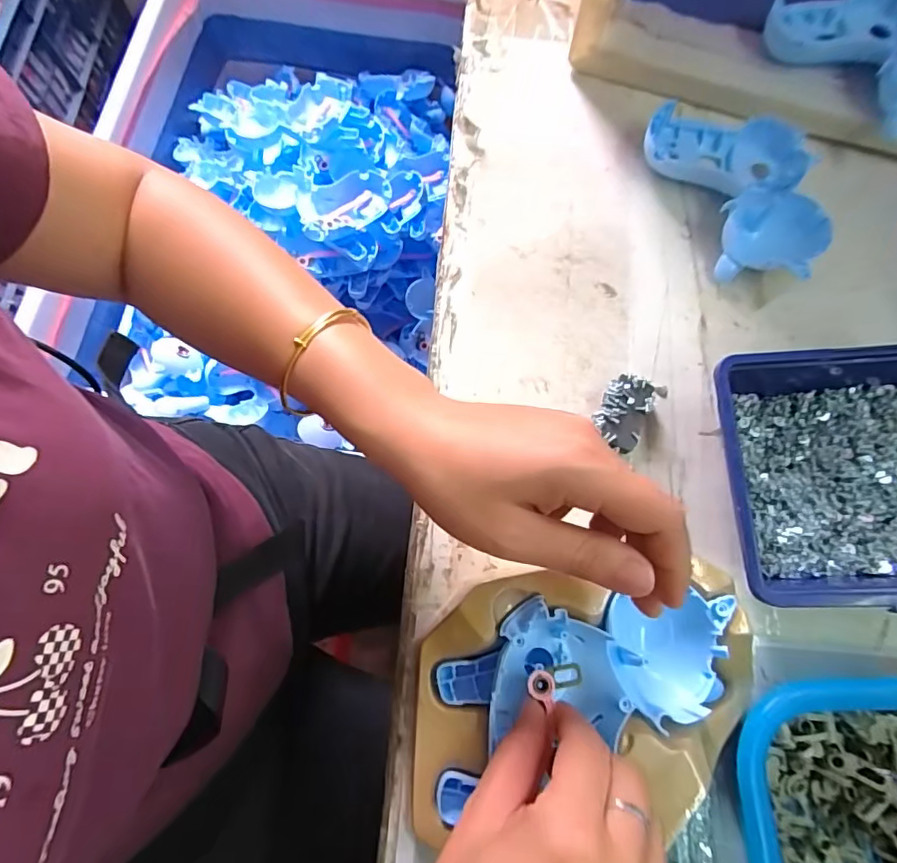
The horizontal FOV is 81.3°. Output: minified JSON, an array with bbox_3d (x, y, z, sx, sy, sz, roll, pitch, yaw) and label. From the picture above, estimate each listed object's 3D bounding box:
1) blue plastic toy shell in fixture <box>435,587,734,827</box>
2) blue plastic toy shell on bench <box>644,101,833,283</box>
[{"bbox_3d":[0.069,0.132,0.274,0.162,0.034,0.084,-12,74,-4],"label":"blue plastic toy shell in fixture"},{"bbox_3d":[0.217,-0.183,0.388,0.093,0.031,0.157,-27,76,-9],"label":"blue plastic toy shell on bench"}]

